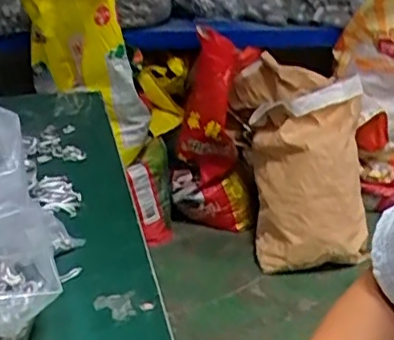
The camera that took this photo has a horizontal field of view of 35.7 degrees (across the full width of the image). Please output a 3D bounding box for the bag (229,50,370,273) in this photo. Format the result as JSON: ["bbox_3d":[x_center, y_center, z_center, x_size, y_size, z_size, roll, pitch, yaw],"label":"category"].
[{"bbox_3d":[0.312,-0.024,1.807,0.305,0.616,0.281,-4,3,40],"label":"bag"}]

